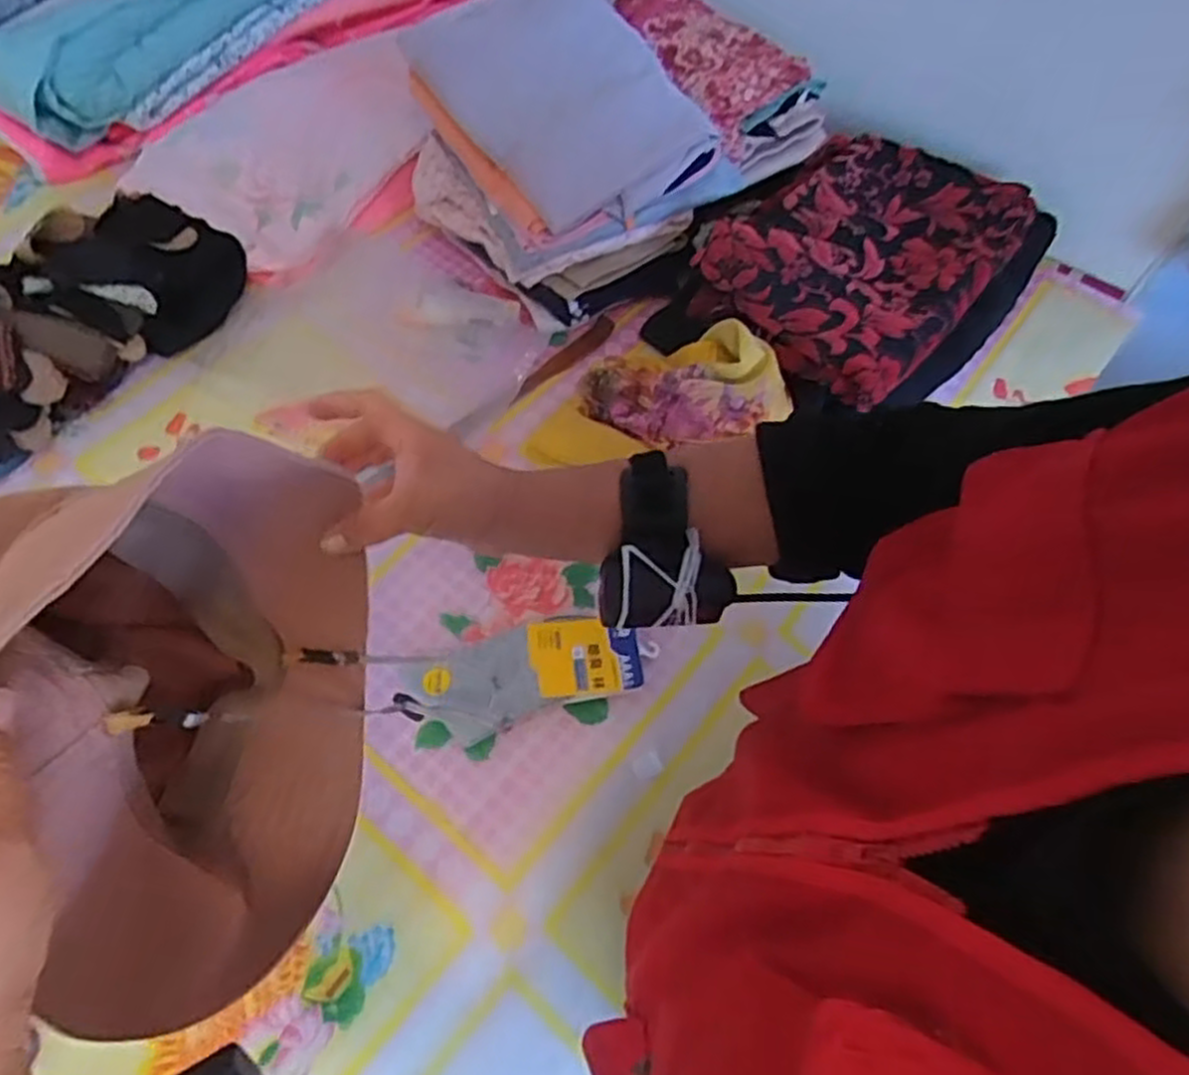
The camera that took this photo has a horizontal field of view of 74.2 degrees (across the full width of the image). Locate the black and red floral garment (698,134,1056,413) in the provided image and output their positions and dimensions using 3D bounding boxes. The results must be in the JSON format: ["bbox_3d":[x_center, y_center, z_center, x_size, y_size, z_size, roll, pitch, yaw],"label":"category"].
[{"bbox_3d":[0.316,-0.327,0.888,0.288,0.064,0.386,38,63,18],"label":"black and red floral garment"}]

